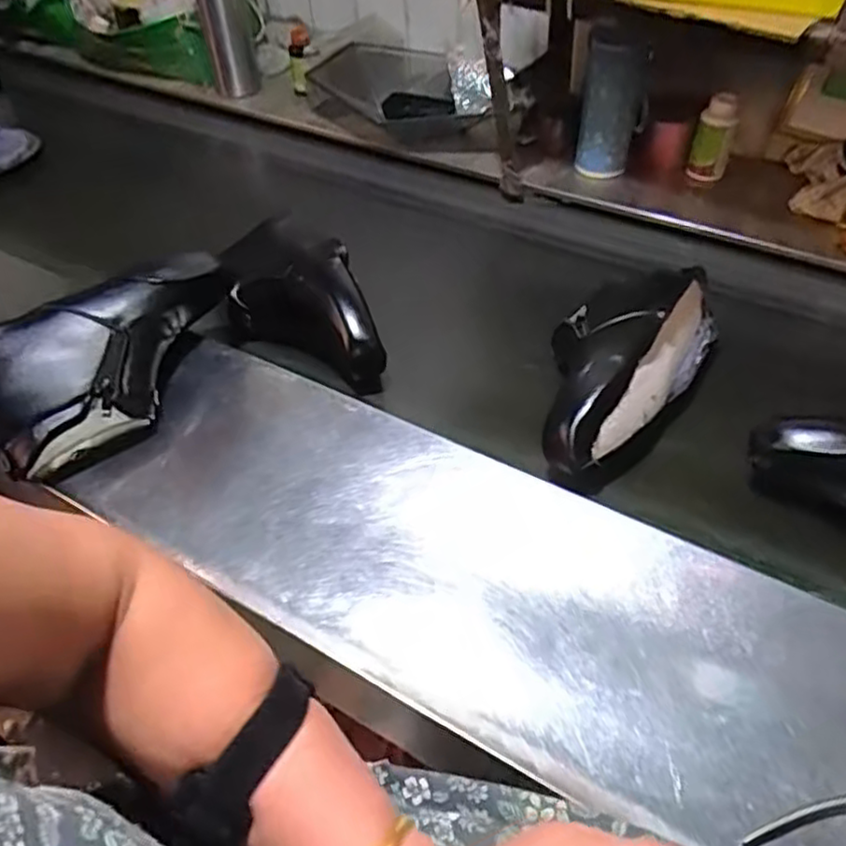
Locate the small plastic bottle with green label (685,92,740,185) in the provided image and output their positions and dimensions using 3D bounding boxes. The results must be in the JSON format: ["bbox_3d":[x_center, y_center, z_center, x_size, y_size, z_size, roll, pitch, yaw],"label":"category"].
[{"bbox_3d":[0.388,-0.378,0.938,0.050,0.109,0.046,16,52,16],"label":"small plastic bottle with green label"}]

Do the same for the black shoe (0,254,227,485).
[{"bbox_3d":[-0.285,-0.058,0.661,0.267,0.096,0.114,-35,56,-24],"label":"black shoe"}]

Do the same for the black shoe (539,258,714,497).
[{"bbox_3d":[0.194,-0.056,0.694,0.151,0.086,0.279,20,53,20],"label":"black shoe"}]

